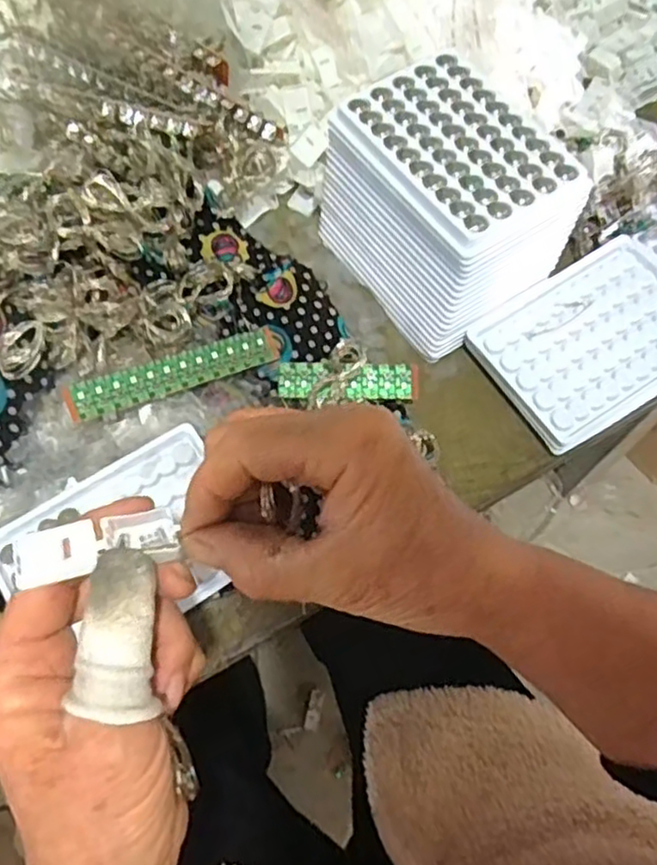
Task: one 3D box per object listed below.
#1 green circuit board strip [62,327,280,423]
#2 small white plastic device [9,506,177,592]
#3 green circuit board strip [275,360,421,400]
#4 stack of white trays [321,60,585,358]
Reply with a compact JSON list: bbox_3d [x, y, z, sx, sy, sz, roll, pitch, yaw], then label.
[{"bbox_3d":[-0.089,-0.036,0.403,0.126,0.004,0.022,-21,86,-22],"label":"green circuit board strip"},{"bbox_3d":[-0.082,0.041,0.242,0.055,0.004,0.020,-8,67,-8],"label":"small white plastic device"},{"bbox_3d":[0.013,-0.031,0.412,0.084,0.004,0.022,1,82,0],"label":"green circuit board strip"},{"bbox_3d":[0.068,-0.141,0.414,0.099,0.083,0.132,-37,72,-15],"label":"stack of white trays"}]

